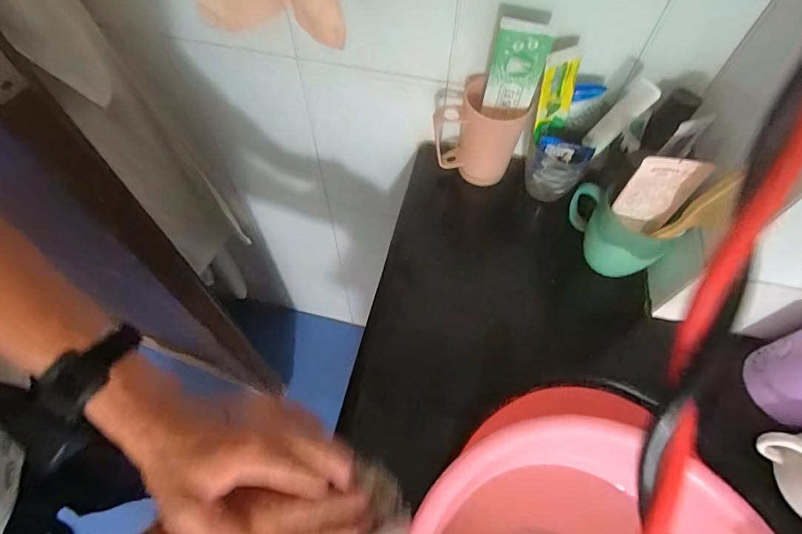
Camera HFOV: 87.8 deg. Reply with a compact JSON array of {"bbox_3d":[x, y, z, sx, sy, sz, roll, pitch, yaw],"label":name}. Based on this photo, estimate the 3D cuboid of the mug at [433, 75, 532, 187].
[{"bbox_3d":[0.098,-0.168,0.530,0.104,0.119,0.073,22,61,12],"label":"mug"}]

